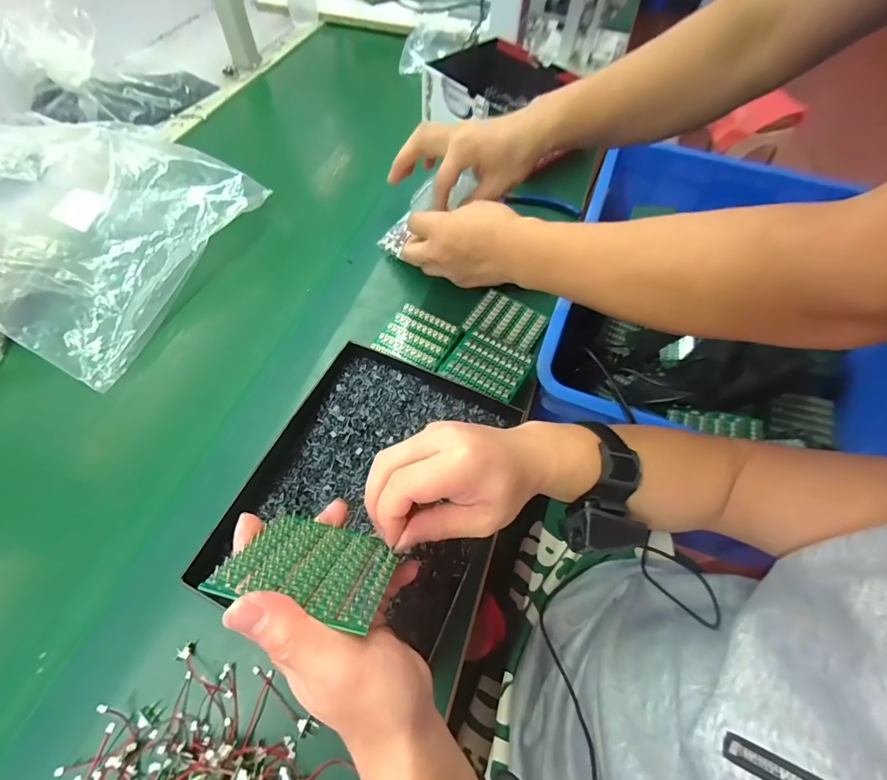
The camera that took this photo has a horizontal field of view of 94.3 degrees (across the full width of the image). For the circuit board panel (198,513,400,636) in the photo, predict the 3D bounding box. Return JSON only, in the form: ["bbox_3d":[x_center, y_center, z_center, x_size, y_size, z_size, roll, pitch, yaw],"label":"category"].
[{"bbox_3d":[-0.075,0.101,0.242,0.087,0.079,0.004,12,101,5],"label":"circuit board panel"}]

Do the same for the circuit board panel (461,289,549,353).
[{"bbox_3d":[0.079,-0.088,0.512,0.088,0.006,0.067,23,62,12],"label":"circuit board panel"}]

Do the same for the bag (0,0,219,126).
[{"bbox_3d":[-0.578,-0.548,0.706,0.280,0.123,0.136,-8,60,-6],"label":"bag"}]

